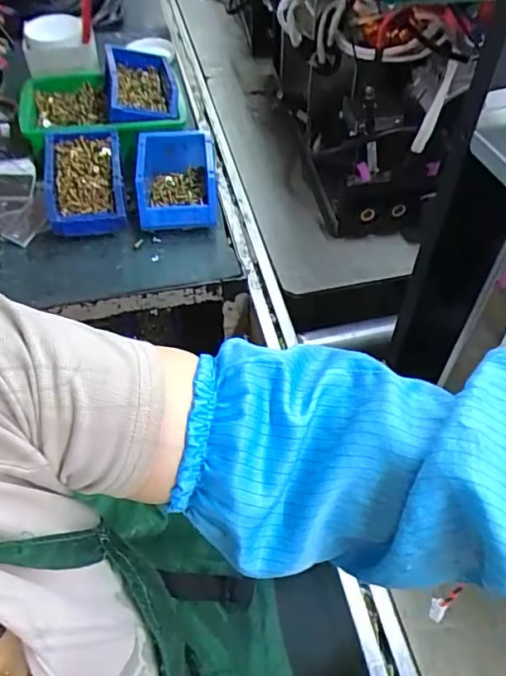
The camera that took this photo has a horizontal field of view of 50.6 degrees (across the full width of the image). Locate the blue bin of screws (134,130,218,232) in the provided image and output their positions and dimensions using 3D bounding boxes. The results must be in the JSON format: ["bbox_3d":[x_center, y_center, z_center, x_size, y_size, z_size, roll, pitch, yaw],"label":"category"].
[{"bbox_3d":[-0.110,-0.229,0.775,0.109,0.063,0.157,-4,53,-3],"label":"blue bin of screws"}]

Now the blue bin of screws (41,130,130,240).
[{"bbox_3d":[-0.236,-0.222,0.758,0.106,0.058,0.158,-9,53,-7],"label":"blue bin of screws"}]

